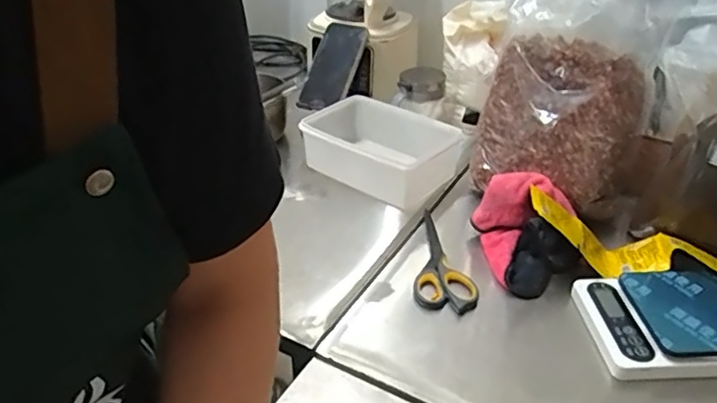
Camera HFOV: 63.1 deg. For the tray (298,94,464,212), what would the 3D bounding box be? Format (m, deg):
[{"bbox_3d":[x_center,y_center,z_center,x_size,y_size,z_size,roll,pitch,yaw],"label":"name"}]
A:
[{"bbox_3d":[0.027,-0.083,0.906,0.220,0.068,0.160,25,40,31],"label":"tray"}]

